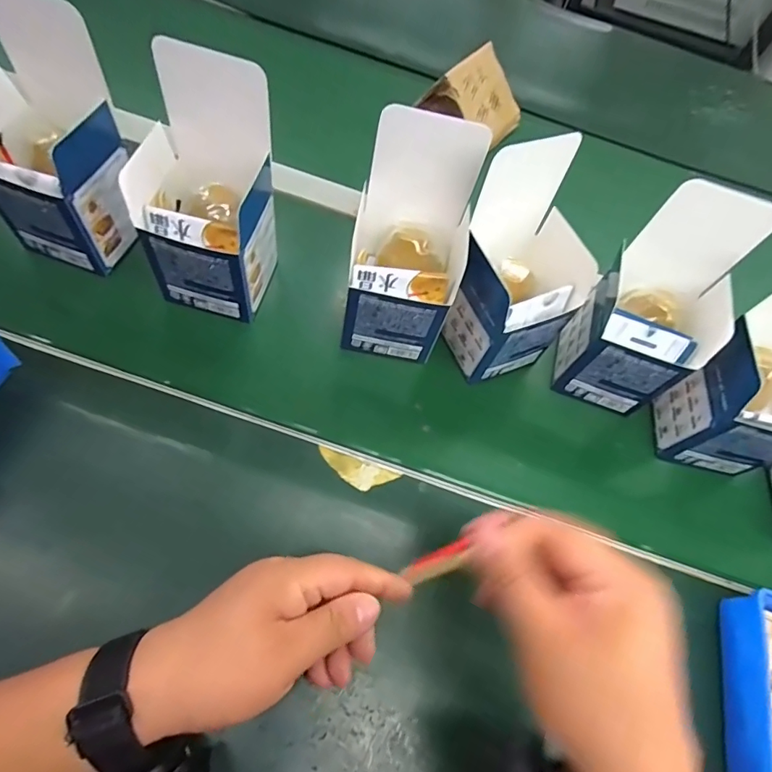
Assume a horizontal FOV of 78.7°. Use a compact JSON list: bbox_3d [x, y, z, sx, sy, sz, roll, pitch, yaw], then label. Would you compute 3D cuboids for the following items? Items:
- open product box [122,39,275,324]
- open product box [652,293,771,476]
[{"bbox_3d":[-0.141,-0.147,0.374,0.092,0.177,0.094,14,60,5],"label":"open product box"},{"bbox_3d":[0.309,-0.001,0.380,0.104,0.164,0.088,10,59,3],"label":"open product box"}]

